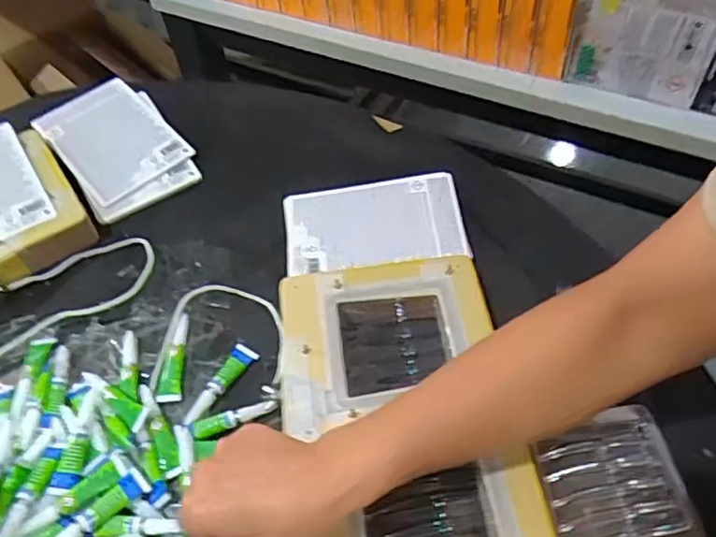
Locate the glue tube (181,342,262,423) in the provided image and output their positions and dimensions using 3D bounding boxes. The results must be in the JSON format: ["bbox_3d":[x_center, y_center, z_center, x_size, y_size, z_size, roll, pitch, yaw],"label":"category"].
[{"bbox_3d":[-0.113,0.096,0.510,0.021,0.010,0.080,19,57,18],"label":"glue tube"}]

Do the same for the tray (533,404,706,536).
[{"bbox_3d":[0.183,0.152,0.443,0.095,0.015,0.099,-8,53,-1],"label":"tray"}]

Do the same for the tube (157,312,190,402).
[{"bbox_3d":[-0.159,0.077,0.531,0.019,0.007,0.080,-5,53,1],"label":"tube"}]

